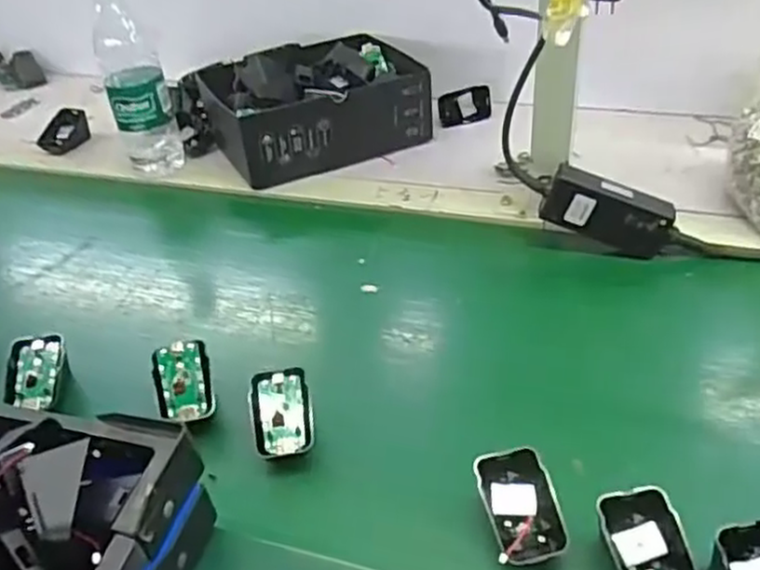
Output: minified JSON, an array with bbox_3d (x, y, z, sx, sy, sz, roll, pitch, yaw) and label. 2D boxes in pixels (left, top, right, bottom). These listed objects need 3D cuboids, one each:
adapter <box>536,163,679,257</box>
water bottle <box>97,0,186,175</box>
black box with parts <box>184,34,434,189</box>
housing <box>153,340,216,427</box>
[{"bbox_3d":[0.214,-0.067,0.664,0.119,0.051,0.035,22,41,4],"label":"adapter"},{"bbox_3d":[-0.278,-0.226,0.820,0.067,0.229,0.055,-16,40,-14],"label":"water bottle"},{"bbox_3d":[-0.074,-0.217,0.891,0.244,0.110,0.177,-20,41,-18],"label":"black box with parts"},{"bbox_3d":[-0.151,0.075,0.552,0.042,0.013,0.068,-10,65,-18],"label":"housing"}]

